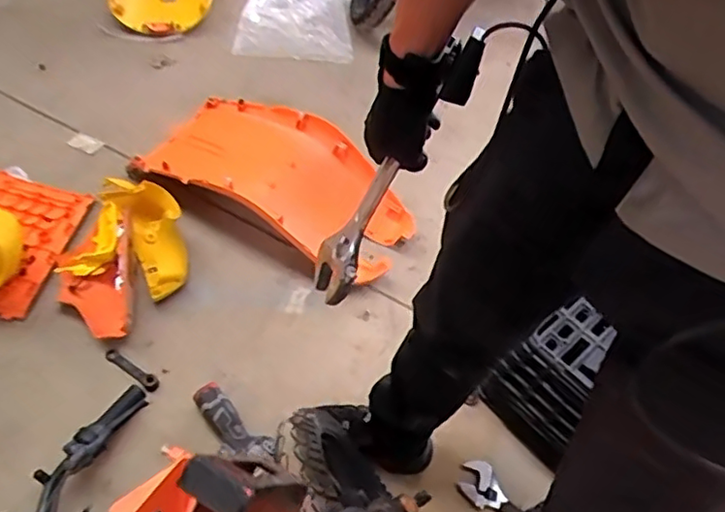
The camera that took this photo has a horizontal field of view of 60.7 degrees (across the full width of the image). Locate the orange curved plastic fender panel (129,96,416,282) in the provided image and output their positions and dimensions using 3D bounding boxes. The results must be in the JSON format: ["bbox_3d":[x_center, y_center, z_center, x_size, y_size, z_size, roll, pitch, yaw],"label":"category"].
[{"bbox_3d":[-0.184,-0.170,1.416,0.618,0.152,0.308,27,54,9],"label":"orange curved plastic fender panel"}]

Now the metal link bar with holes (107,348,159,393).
[{"bbox_3d":[-0.440,0.214,1.181,0.124,0.012,0.027,33,55,14],"label":"metal link bar with holes"}]

